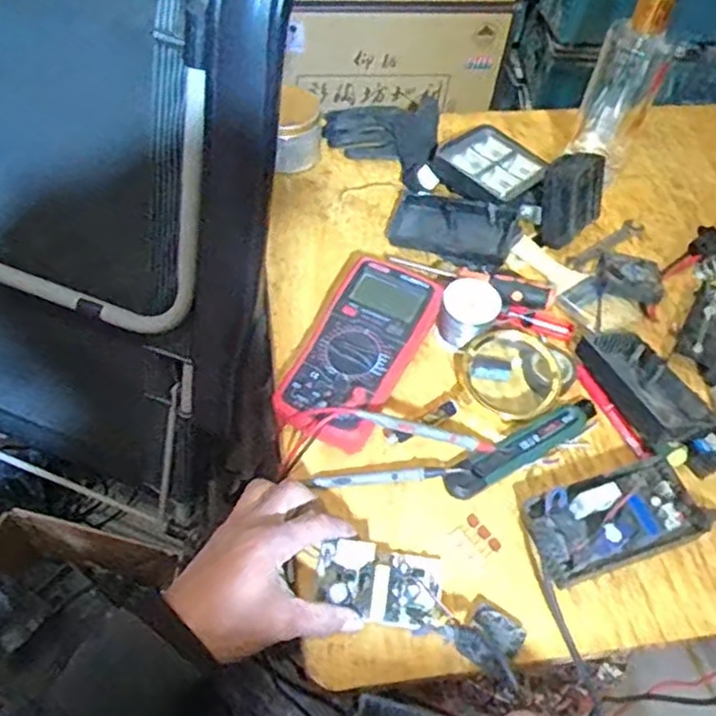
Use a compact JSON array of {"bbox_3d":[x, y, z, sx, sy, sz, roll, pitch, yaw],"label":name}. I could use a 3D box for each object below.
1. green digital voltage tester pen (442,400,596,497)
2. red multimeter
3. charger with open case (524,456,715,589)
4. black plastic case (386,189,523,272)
[{"bbox_3d":[0.147,0.076,0.614,0.164,0.015,0.024,-26,60,-21],"label":"green digital voltage tester pen"},{"bbox_3d":[0.000,-0.004,0.634,0.092,0.049,0.195,24,56,12],"label":"red multimeter"},{"bbox_3d":[0.205,0.128,0.561,0.141,0.051,0.070,-14,56,-15],"label":"charger with open case"},{"bbox_3d":[0.100,-0.138,0.757,0.134,0.030,0.068,17,69,24],"label":"black plastic case"}]

